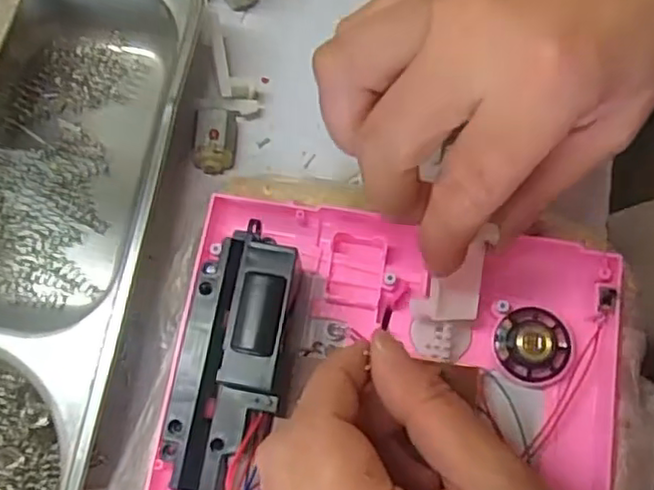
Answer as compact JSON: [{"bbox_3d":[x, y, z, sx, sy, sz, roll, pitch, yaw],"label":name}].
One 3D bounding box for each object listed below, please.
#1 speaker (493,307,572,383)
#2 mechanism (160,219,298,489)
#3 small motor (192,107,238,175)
[{"bbox_3d":[0.079,0.037,0.250,0.029,0.012,0.027,0,75,-1],"label":"speaker"},{"bbox_3d":[-0.036,0.042,0.234,0.039,0.030,0.096,7,75,1],"label":"mechanism"},{"bbox_3d":[-0.053,-0.050,0.306,0.019,0.012,0.029,4,75,0],"label":"small motor"}]

